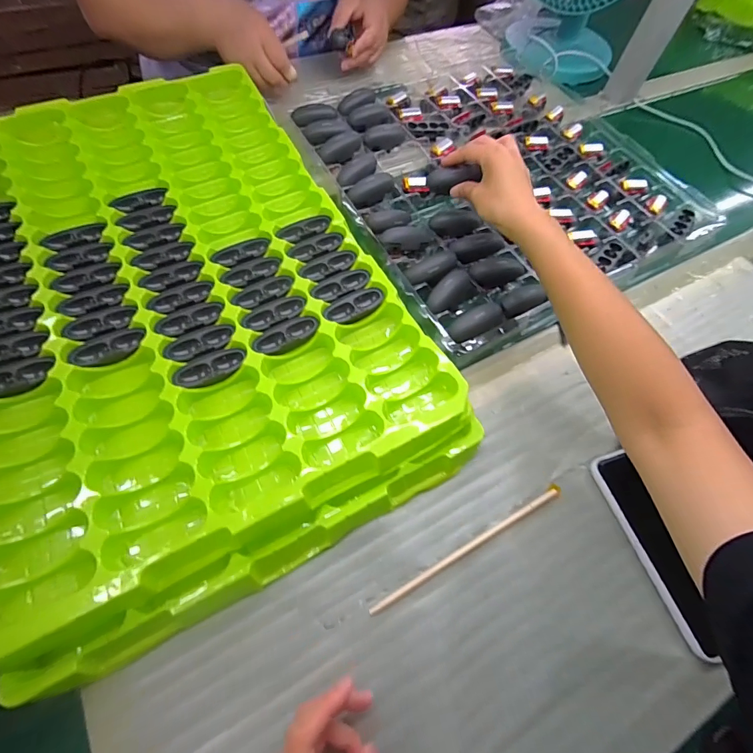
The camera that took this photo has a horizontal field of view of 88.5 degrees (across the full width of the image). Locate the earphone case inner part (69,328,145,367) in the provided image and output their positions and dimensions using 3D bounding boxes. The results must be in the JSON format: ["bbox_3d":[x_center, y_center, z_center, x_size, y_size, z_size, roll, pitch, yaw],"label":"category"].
[{"bbox_3d":[-0.250,-0.027,0.363,0.061,0.013,0.029,-33,70,-19],"label":"earphone case inner part"}]

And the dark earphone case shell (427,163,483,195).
[{"bbox_3d":[0.088,-0.226,0.442,0.061,0.027,0.015,1,61,35],"label":"dark earphone case shell"}]

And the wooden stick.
[{"bbox_3d":[0.082,0.144,0.331,0.196,0.009,0.009,-24,68,-16],"label":"wooden stick"}]

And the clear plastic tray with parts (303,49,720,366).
[{"bbox_3d":[0.163,-0.289,0.531,0.438,0.056,0.466,-23,67,-15],"label":"clear plastic tray with parts"}]

